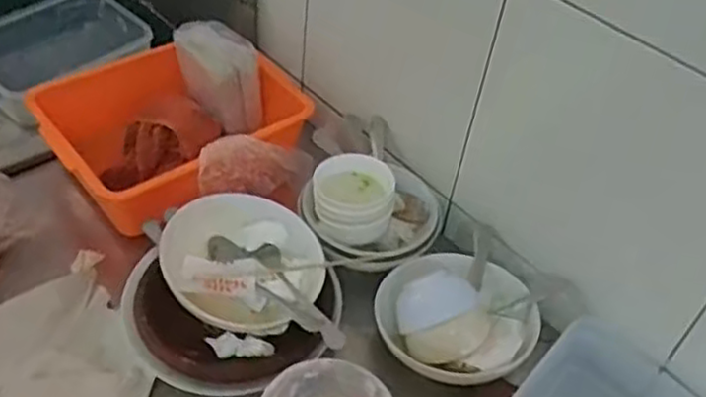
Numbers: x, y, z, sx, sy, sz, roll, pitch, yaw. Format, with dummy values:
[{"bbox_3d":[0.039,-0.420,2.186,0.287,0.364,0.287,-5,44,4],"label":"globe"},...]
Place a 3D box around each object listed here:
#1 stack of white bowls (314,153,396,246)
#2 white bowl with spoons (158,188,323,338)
[{"bbox_3d":[0.001,-0.001,0.816,0.090,0.058,0.089,1,43,-7],"label":"stack of white bowls"},{"bbox_3d":[-0.112,0.062,0.739,0.160,0.054,0.147,8,43,0],"label":"white bowl with spoons"}]

